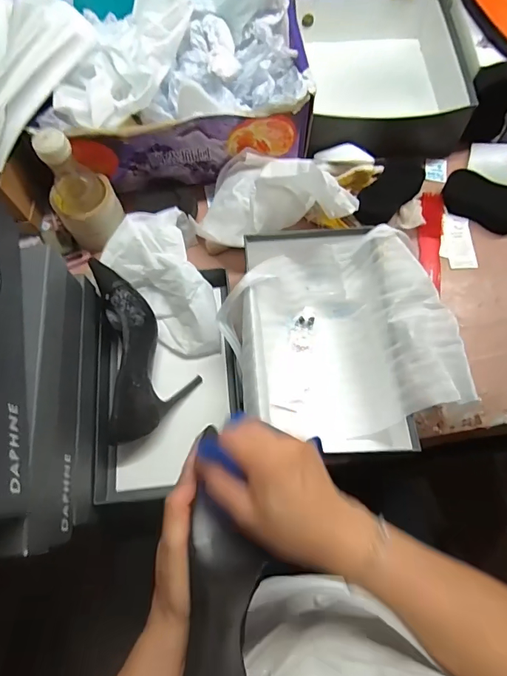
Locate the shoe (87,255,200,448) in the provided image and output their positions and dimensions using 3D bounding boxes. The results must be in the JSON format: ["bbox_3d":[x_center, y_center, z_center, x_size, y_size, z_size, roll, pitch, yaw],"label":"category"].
[{"bbox_3d":[-0.142,0.006,0.548,0.110,0.072,0.240,-11,70,-4],"label":"shoe"}]

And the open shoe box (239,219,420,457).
[{"bbox_3d":[0.092,0.001,0.534,0.213,0.096,0.280,0,70,1],"label":"open shoe box"}]

